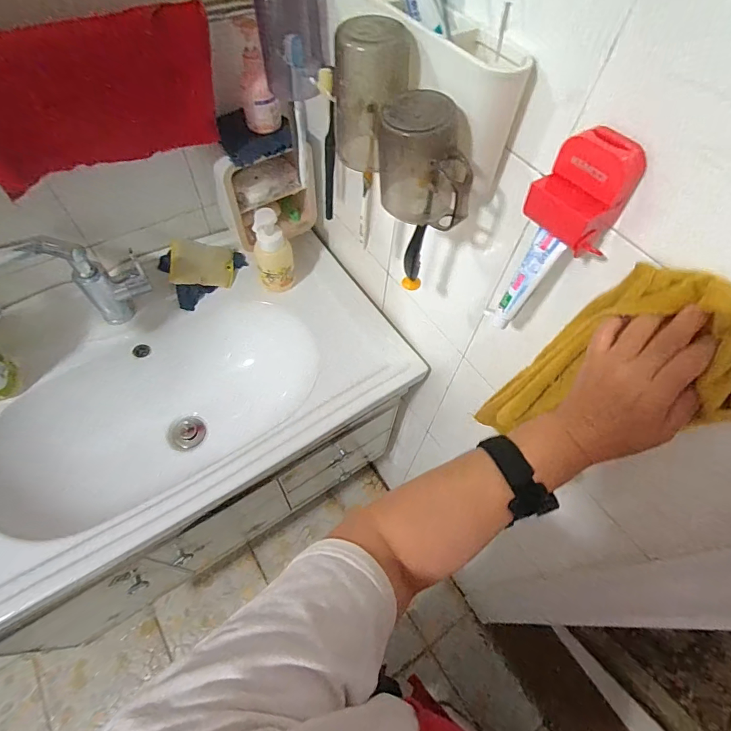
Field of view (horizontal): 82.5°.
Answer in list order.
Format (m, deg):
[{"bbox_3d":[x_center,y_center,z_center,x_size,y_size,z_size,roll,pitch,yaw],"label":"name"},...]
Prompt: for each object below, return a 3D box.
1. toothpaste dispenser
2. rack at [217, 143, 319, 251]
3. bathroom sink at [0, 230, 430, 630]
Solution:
[{"bbox_3d":[0.173,-0.138,0.327,0.048,0.070,0.070,-36,67,-23],"label":"toothpaste dispenser"},{"bbox_3d":[-0.171,-0.298,0.744,0.170,0.171,0.078,-17,61,-14],"label":"rack"},{"bbox_3d":[-0.348,0.061,0.745,0.809,0.141,0.446,-28,64,-19],"label":"bathroom sink"}]

